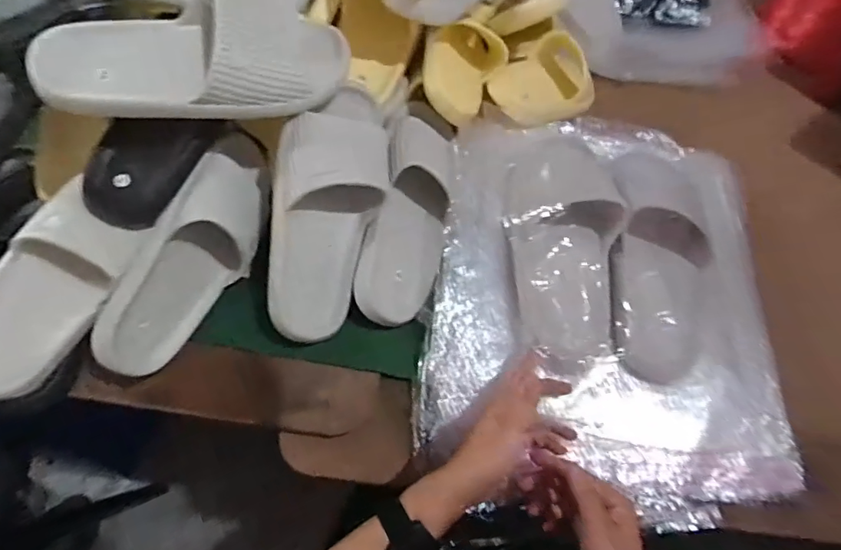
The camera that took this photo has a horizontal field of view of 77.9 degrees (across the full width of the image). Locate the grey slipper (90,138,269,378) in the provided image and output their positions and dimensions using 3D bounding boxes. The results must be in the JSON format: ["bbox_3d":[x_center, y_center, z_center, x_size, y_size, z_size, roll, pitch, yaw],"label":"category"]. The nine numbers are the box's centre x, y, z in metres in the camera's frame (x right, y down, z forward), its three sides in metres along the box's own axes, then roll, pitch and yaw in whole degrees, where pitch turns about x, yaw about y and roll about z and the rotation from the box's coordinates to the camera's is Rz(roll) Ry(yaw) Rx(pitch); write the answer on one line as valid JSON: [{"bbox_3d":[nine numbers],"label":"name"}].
[{"bbox_3d":[-0.238,-0.023,0.556,0.080,0.103,0.275,14,71,37],"label":"grey slipper"}]

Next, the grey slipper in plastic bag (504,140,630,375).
[{"bbox_3d":[0.156,-0.035,0.562,0.117,0.062,0.267,2,75,-4],"label":"grey slipper in plastic bag"}]

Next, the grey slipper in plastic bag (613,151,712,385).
[{"bbox_3d":[0.270,-0.030,0.565,0.108,0.065,0.284,11,60,2],"label":"grey slipper in plastic bag"}]

